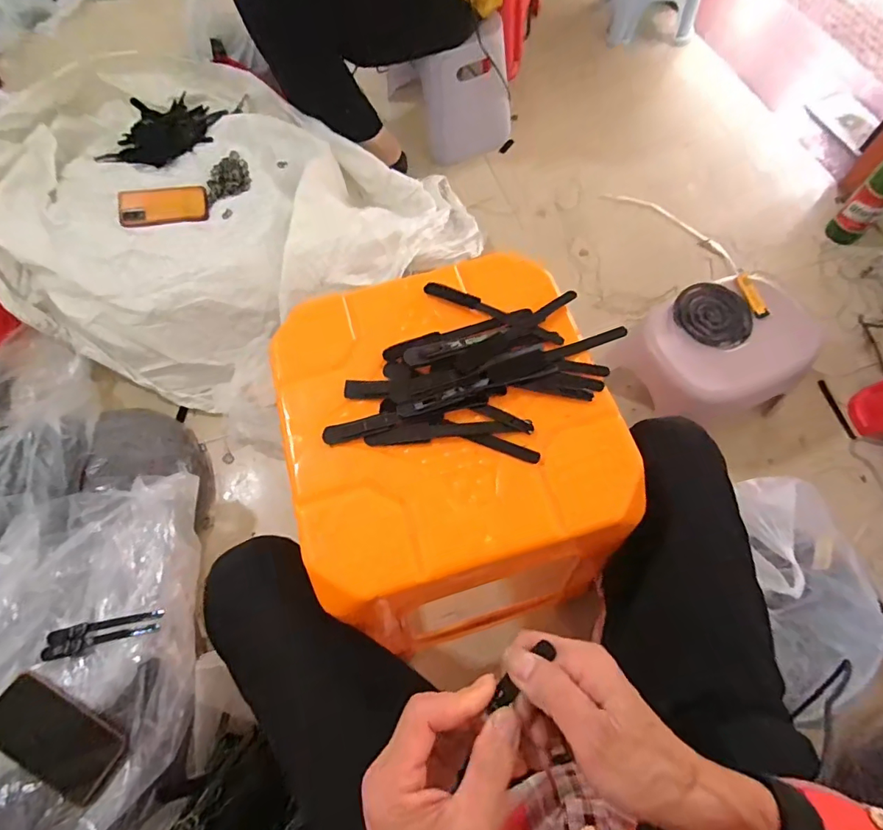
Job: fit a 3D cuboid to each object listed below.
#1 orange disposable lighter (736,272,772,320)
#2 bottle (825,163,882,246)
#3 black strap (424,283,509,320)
[{"bbox_3d":[0.507,-0.196,0.781,0.022,0.011,0.085,-12,66,-3],"label":"orange disposable lighter"},{"bbox_3d":[0.891,-0.452,0.973,0.061,0.245,0.073,-40,71,-14],"label":"bottle"},{"bbox_3d":[0.023,-0.110,0.457,0.084,0.007,0.014,25,70,13],"label":"black strap"}]

